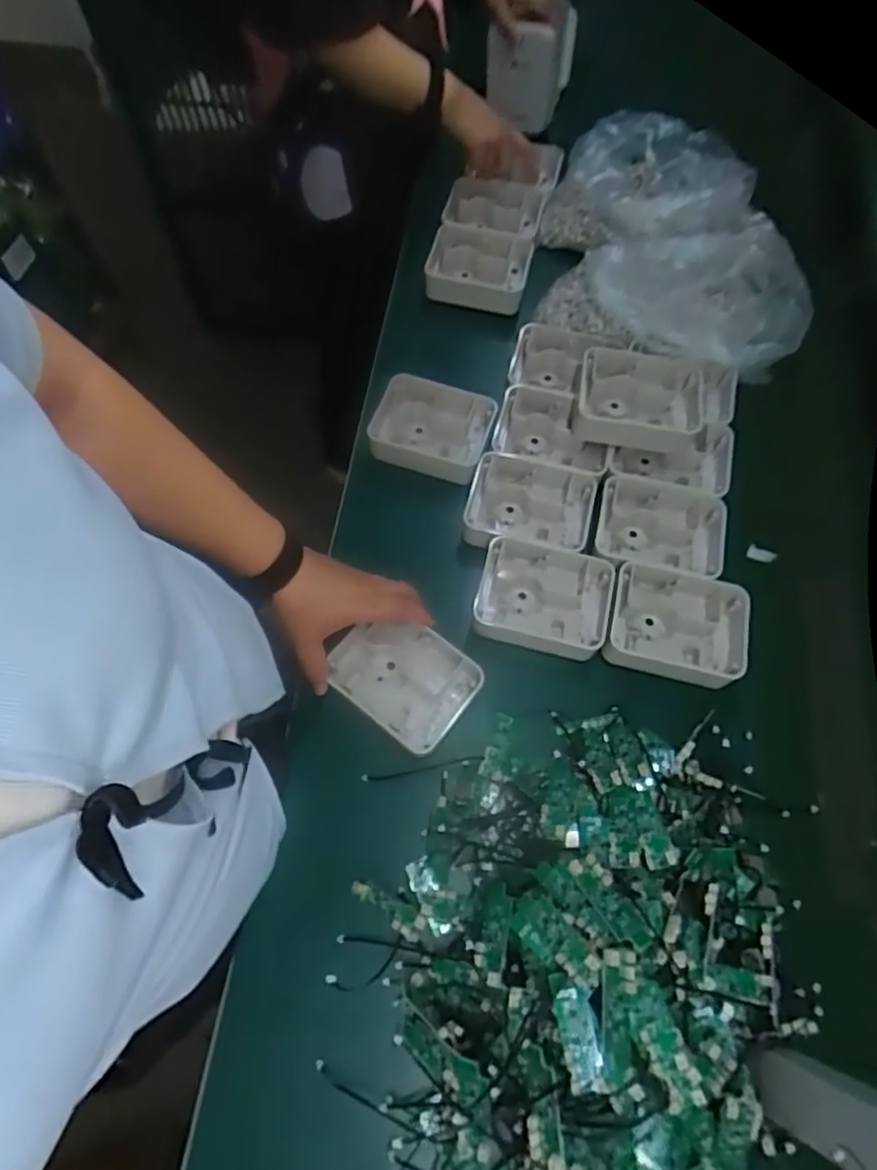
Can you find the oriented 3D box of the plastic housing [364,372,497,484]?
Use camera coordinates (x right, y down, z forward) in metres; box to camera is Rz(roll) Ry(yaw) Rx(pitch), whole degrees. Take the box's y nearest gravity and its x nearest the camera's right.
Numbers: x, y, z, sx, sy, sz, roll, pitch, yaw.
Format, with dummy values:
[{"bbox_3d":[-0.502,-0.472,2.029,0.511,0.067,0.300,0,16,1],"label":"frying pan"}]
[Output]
[{"bbox_3d":[-0.007,-0.178,0.723,0.131,0.047,0.099,15,67,5],"label":"plastic housing"}]

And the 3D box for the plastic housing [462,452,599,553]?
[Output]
[{"bbox_3d":[0.098,-0.087,0.672,0.130,0.034,0.106,10,67,3],"label":"plastic housing"}]

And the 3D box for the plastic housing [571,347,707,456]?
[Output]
[{"bbox_3d":[0.214,-0.194,0.680,0.132,0.045,0.101,11,67,3],"label":"plastic housing"}]

